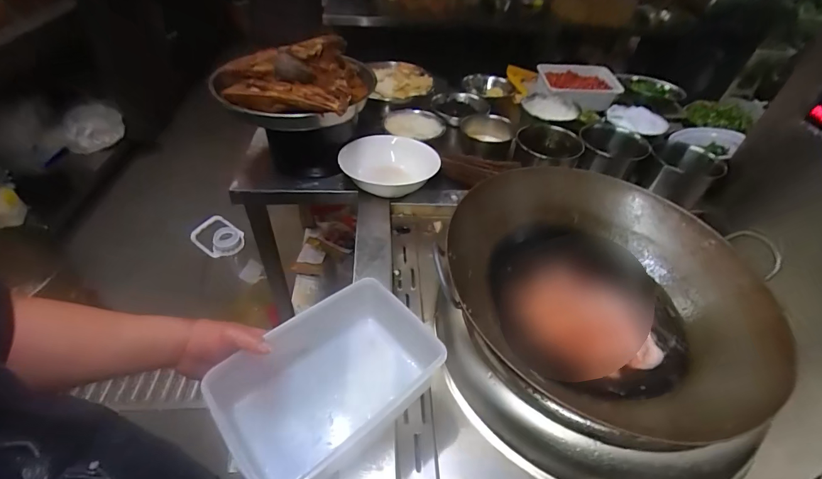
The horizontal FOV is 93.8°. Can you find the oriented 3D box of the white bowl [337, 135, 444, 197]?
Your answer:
[{"bbox_3d":[-0.048,-0.150,0.872,0.212,0.089,0.212,4,43,-4],"label":"white bowl"}]

